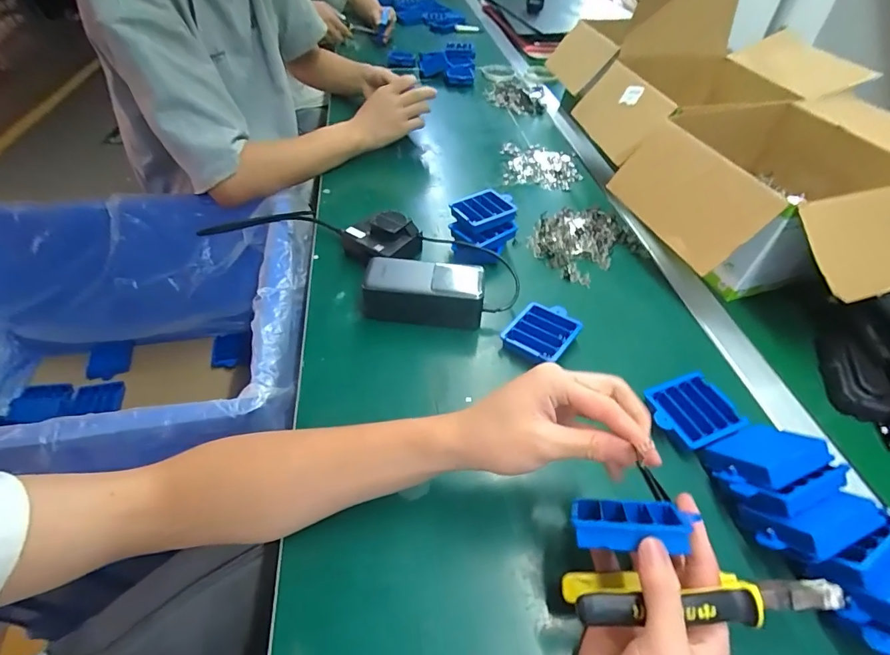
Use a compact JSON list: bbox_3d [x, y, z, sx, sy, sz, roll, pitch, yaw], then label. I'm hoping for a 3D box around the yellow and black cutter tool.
[{"bbox_3d":[0.159,0.165,0.272,0.161,0.038,0.034,-1,46,3],"label":"yellow and black cutter tool"}]

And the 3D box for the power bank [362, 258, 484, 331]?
[{"bbox_3d":[-0.023,-0.038,0.491,0.129,0.054,0.052,4,47,1],"label":"power bank"}]

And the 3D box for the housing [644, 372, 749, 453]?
[{"bbox_3d":[0.230,0.079,0.414,0.079,0.014,0.066,-15,48,-15],"label":"housing"}]

